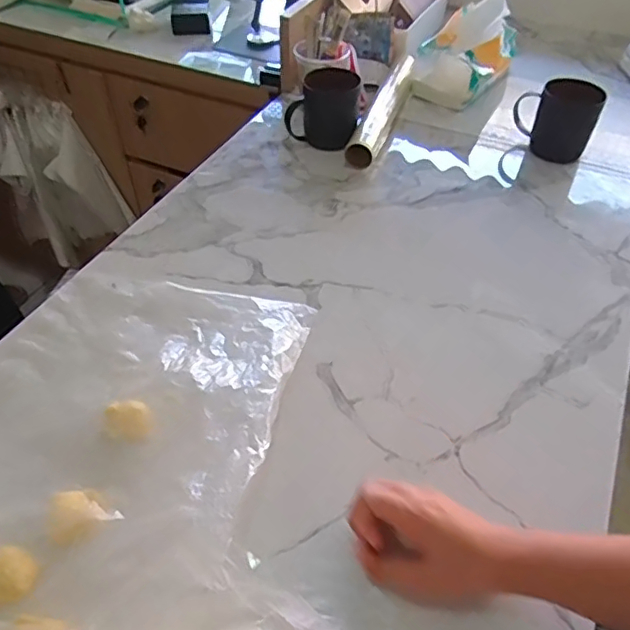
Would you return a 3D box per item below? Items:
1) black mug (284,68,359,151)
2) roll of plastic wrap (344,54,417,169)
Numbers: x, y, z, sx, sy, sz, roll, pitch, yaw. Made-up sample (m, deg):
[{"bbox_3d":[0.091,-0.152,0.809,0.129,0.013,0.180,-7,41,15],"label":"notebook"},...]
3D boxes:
[{"bbox_3d":[0.014,-0.308,0.853,0.107,0.098,0.092,11,47,8],"label":"black mug"},{"bbox_3d":[0.110,-0.330,0.909,0.048,0.048,0.307,14,48,11],"label":"roll of plastic wrap"}]

